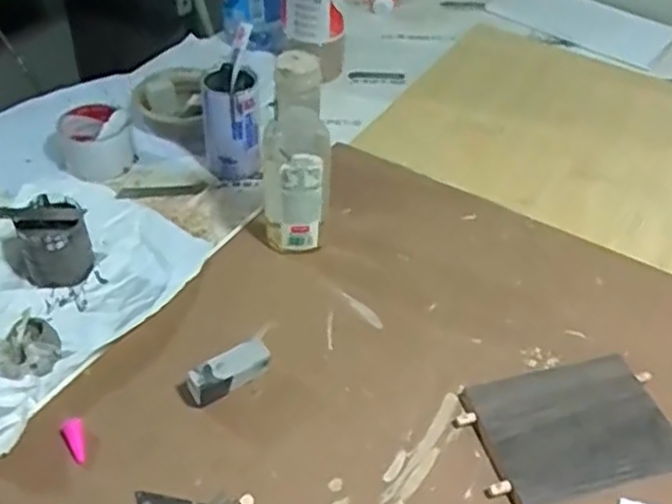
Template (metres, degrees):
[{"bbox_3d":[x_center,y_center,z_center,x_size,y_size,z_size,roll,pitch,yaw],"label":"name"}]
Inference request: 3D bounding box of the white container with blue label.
[{"bbox_3d":[-0.121,-0.145,0.818,0.064,0.118,0.068,-3,44,-7],"label":"white container with blue label"}]

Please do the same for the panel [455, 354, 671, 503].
[{"bbox_3d":[0.192,0.144,0.584,0.162,0.017,0.111,-10,45,-13],"label":"panel"}]

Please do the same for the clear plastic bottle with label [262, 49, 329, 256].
[{"bbox_3d":[-0.039,-0.085,0.674,0.059,0.195,0.060,1,44,-3],"label":"clear plastic bottle with label"}]

